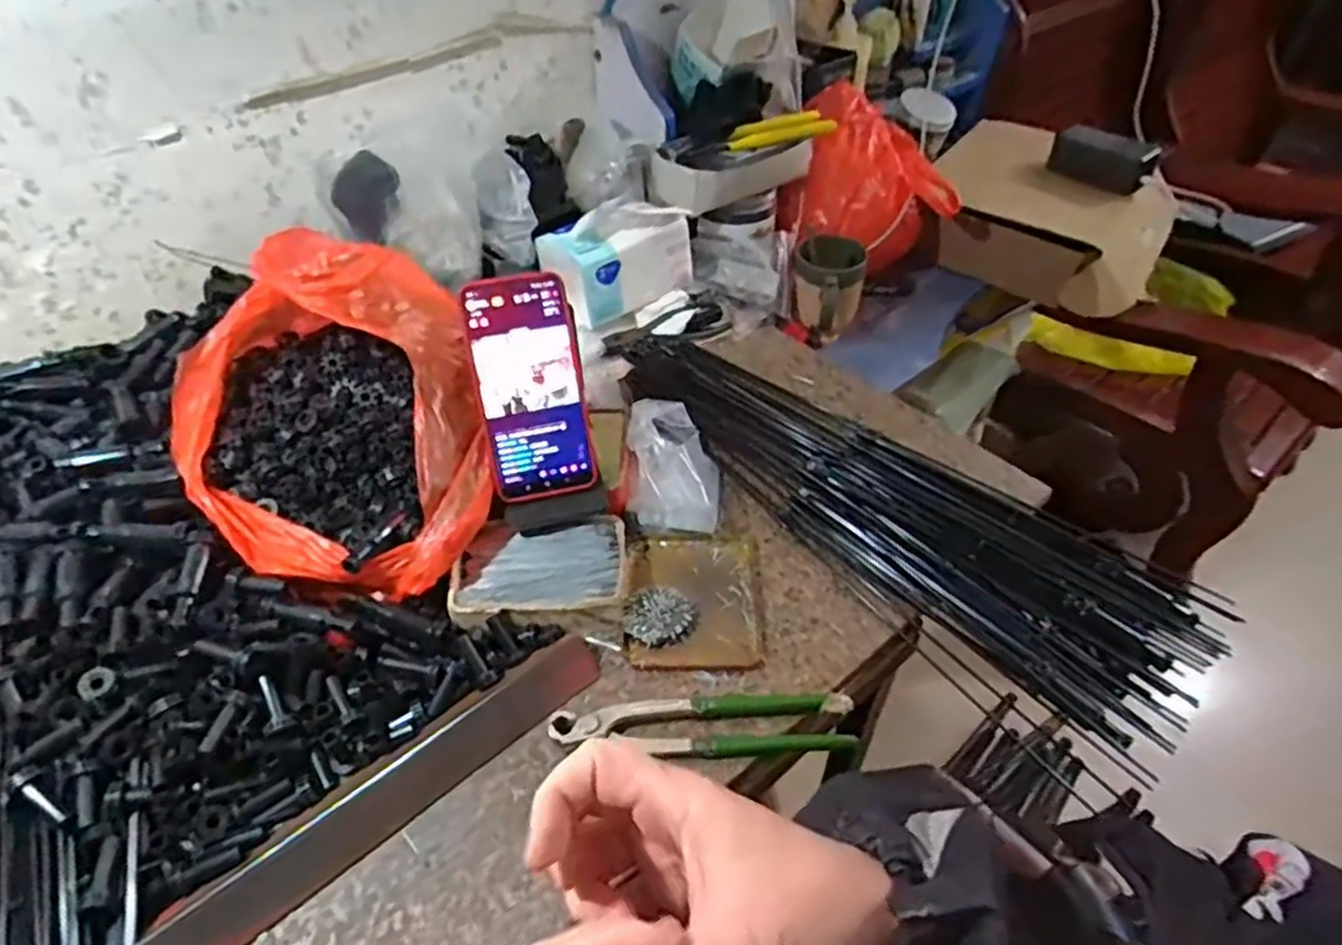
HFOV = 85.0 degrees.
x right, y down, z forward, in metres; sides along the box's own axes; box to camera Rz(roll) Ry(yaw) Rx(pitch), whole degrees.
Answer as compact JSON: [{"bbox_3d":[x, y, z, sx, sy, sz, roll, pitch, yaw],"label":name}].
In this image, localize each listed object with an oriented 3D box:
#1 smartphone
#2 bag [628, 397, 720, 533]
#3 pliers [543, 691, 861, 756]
[{"bbox_3d":[-0.105,-0.061,0.547,0.080,0.163,0.006,-13,16,-12],"label":"smartphone"},{"bbox_3d":[0.003,-0.003,0.624,0.072,0.071,0.115,-1,44,2],"label":"bag"},{"bbox_3d":[0.022,0.166,0.486,0.197,0.019,0.041,-3,44,1],"label":"pliers"}]

